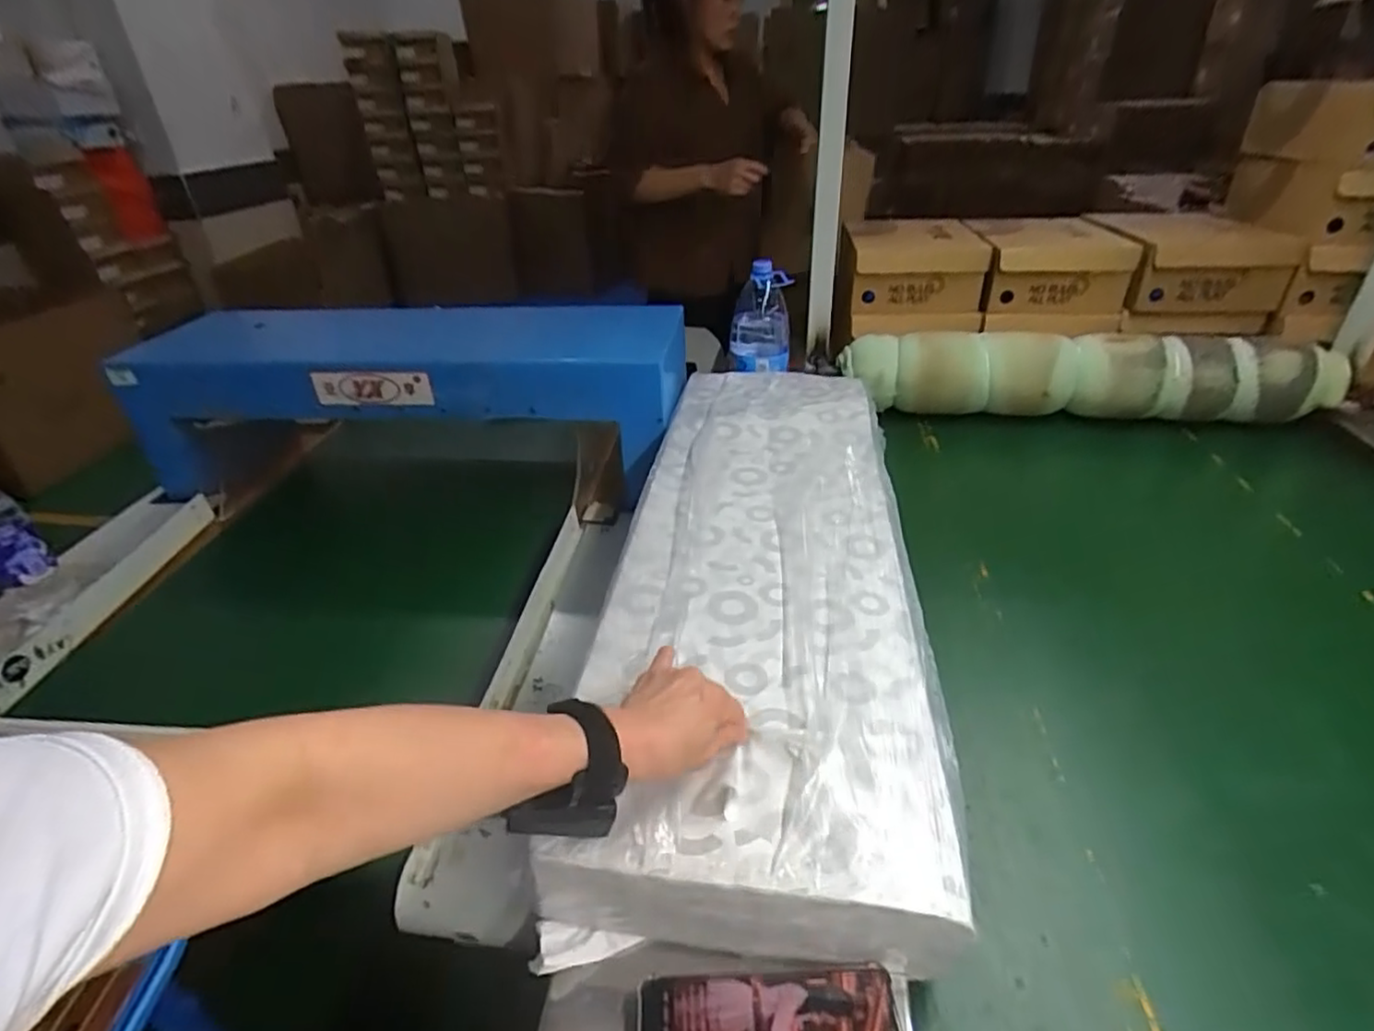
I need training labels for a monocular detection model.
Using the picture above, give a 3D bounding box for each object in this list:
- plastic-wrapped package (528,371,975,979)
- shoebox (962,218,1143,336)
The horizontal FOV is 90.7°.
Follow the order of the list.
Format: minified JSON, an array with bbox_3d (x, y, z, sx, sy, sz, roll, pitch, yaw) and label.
[{"bbox_3d":[0.083,0.046,0.750,0.292,0.077,0.786,1,34,7],"label":"plastic-wrapped package"},{"bbox_3d":[0.700,-0.491,1.366,0.268,0.169,0.312,5,37,6],"label":"shoebox"}]

